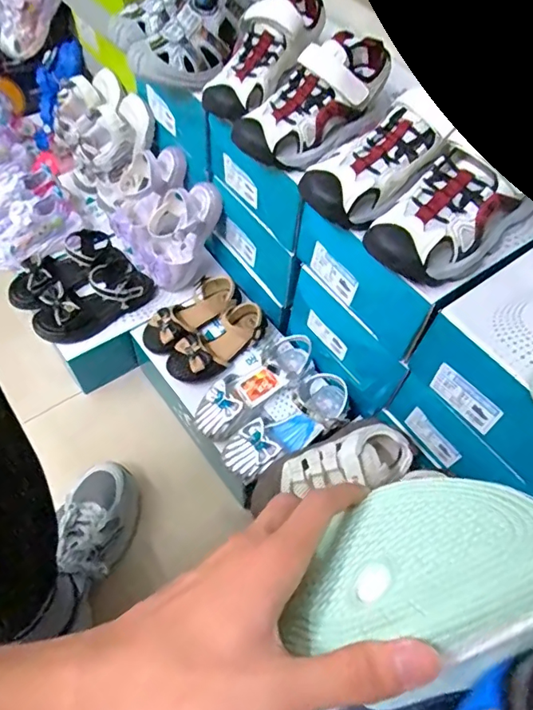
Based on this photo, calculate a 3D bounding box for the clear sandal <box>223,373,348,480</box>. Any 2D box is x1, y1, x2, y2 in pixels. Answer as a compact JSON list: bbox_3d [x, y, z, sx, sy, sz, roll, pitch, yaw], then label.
[{"bbox_3d":[0.037,0.096,0.697,0.207,0.060,0.071,-32,65,-22],"label":"clear sandal"}]

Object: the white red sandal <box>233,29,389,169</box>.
[{"bbox_3d":[0.064,-0.316,0.593,0.208,0.078,0.084,-40,67,-2],"label":"white red sandal"}]

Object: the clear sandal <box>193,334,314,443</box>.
[{"bbox_3d":[-0.017,0.041,0.724,0.200,0.064,0.072,-32,65,-22],"label":"clear sandal"}]

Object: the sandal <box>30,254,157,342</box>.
[{"bbox_3d":[-0.292,-0.096,0.822,0.198,0.069,0.091,-32,65,-22],"label":"sandal"}]

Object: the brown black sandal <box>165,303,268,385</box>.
[{"bbox_3d":[-0.074,-0.019,0.770,0.166,0.051,0.071,-35,66,-23],"label":"brown black sandal"}]

